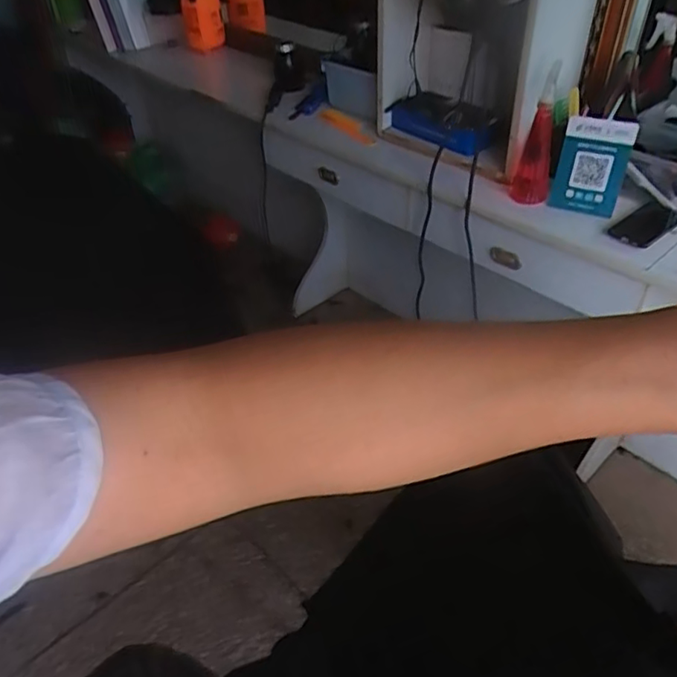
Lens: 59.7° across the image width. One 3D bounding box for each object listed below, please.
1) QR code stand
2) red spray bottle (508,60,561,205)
[{"bbox_3d":[0.475,-0.323,1.112,0.122,0.155,0.063,15,44,19],"label":"QR code stand"},{"bbox_3d":[0.383,-0.380,1.129,0.066,0.235,0.084,1,41,4],"label":"red spray bottle"}]

